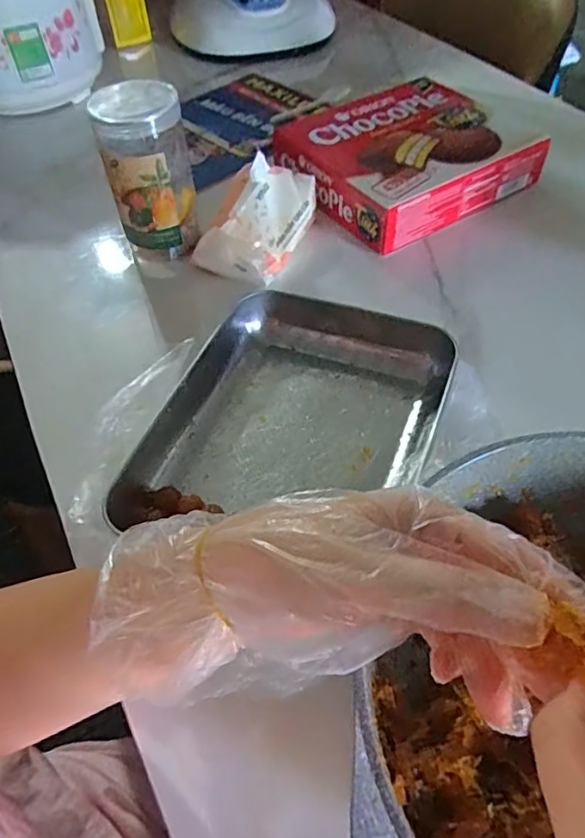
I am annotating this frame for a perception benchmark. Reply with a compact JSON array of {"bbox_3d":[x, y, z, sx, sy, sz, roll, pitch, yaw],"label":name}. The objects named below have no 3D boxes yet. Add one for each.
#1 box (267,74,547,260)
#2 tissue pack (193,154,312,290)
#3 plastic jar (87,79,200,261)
[{"bbox_3d":[0.126,-0.319,0.685,0.251,0.058,0.232,-27,56,-18],"label":"box"},{"bbox_3d":[-0.038,-0.219,0.607,0.101,0.069,0.144,20,55,16],"label":"tissue pack"},{"bbox_3d":[-0.145,-0.246,0.585,0.082,0.156,0.080,-12,53,-8],"label":"plastic jar"}]

